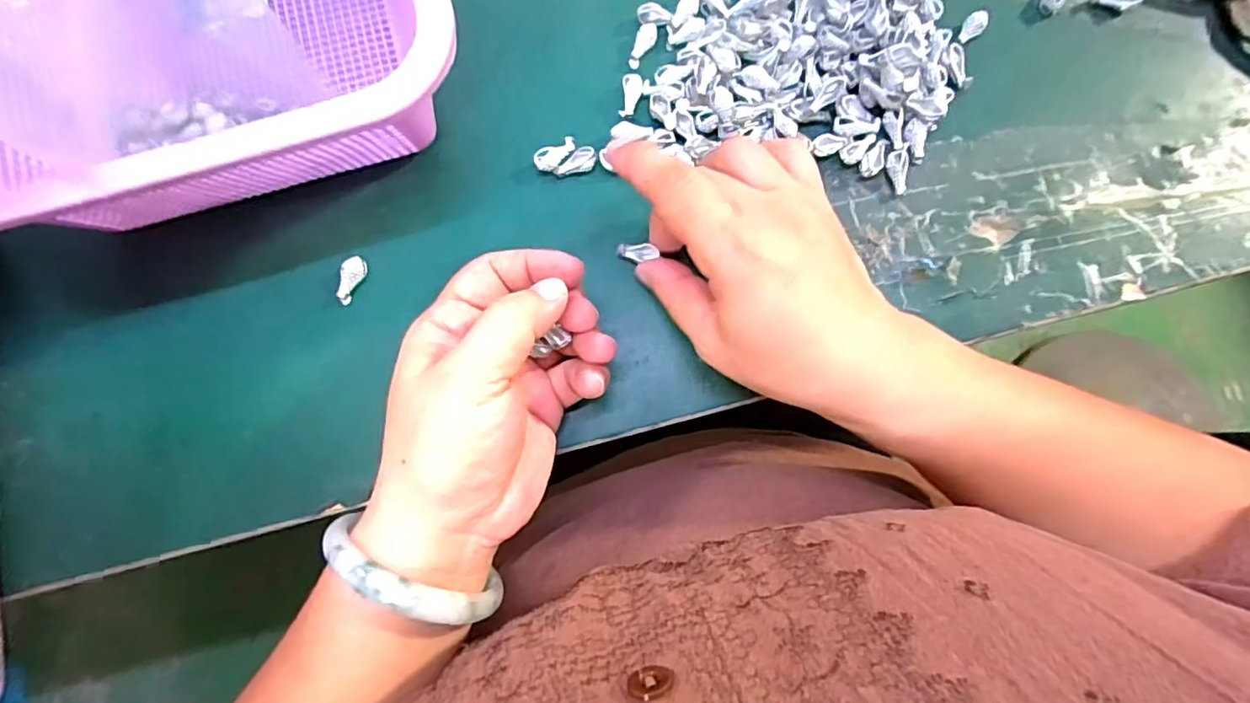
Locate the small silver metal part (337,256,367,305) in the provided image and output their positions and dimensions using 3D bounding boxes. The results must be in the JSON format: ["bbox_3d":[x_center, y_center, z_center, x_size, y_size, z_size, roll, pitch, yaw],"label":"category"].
[{"bbox_3d":[-0.130,-0.034,0.273,0.008,0.009,0.023,24,82,5],"label":"small silver metal part"}]

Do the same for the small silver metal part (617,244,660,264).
[{"bbox_3d":[0.006,-0.047,0.272,0.020,0.006,0.008,0,81,2],"label":"small silver metal part"}]

